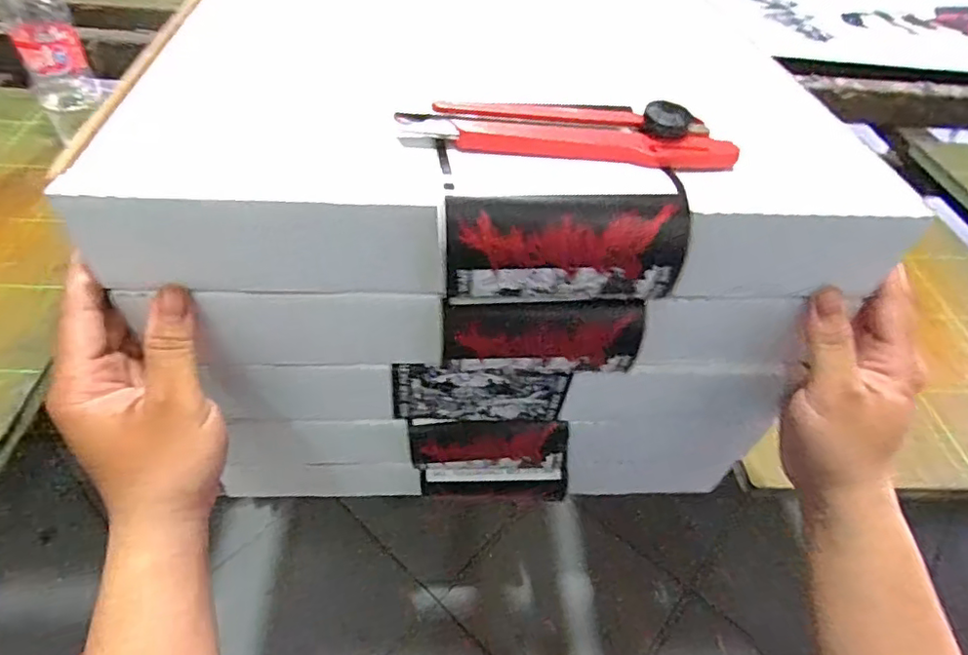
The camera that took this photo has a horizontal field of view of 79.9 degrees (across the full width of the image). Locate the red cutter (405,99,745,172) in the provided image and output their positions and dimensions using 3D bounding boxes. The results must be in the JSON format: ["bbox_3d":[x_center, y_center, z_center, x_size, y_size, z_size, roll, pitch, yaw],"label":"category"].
[{"bbox_3d":[0.038,-0.090,0.258,0.146,0.020,0.027,6,46,0],"label":"red cutter"}]

